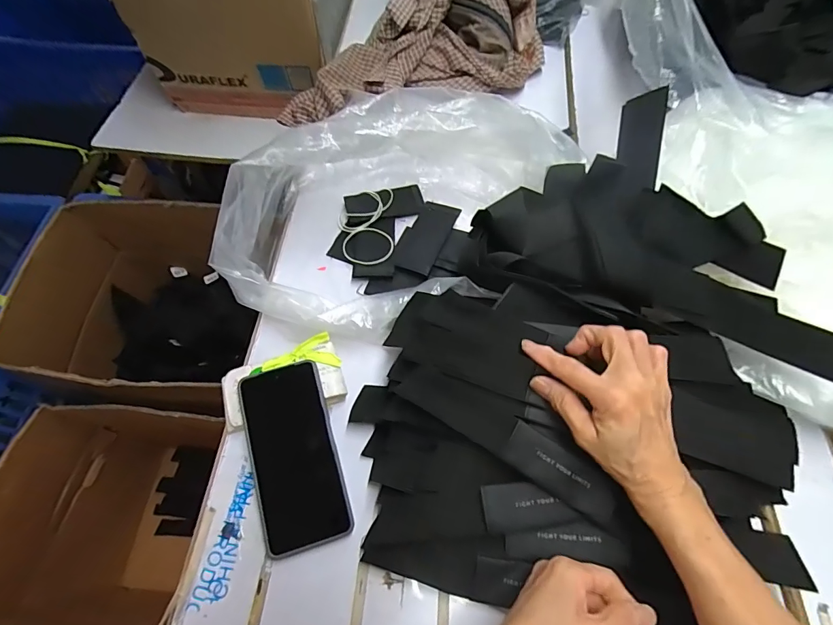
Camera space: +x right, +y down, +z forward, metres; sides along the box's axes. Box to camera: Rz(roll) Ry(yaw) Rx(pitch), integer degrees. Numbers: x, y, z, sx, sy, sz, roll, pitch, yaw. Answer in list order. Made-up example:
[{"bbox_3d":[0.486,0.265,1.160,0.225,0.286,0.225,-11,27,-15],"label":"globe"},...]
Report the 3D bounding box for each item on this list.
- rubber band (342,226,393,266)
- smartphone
[{"bbox_3d":[-0.061,-0.083,0.514,0.063,0.005,0.056,12,66,7],"label":"rubber band"},{"bbox_3d":[-0.117,0.133,0.389,0.079,0.008,0.163,-17,71,-3],"label":"smartphone"}]

